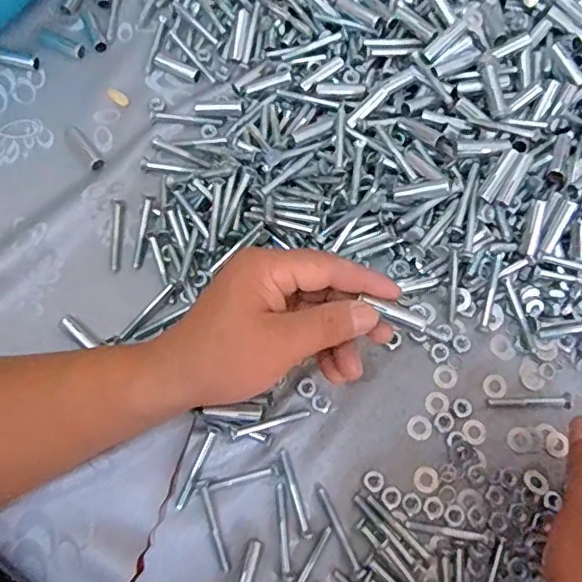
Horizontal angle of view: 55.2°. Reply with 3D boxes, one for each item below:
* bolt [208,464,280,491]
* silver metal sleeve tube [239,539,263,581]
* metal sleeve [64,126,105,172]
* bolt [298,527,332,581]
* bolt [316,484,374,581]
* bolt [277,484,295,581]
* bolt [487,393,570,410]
[{"bbox_3d":[-0.030,0.121,0.360,0.045,0.004,0.007,-11,72,-4],"label":"bolt"},{"bbox_3d":[-0.027,0.174,0.341,0.008,0.007,0.040,18,72,5],"label":"silver metal sleeve tube"},{"bbox_3d":[-0.162,-0.112,0.433,0.013,0.008,0.050,-37,75,-12],"label":"metal sleeve"},{"bbox_3d":[0.010,0.171,0.342,0.007,0.004,0.055,28,73,8],"label":"bolt"},{"bbox_3d":[0.034,0.151,0.350,0.009,0.005,0.062,-25,73,-9],"label":"bolt"},{"bbox_3d":[-0.005,0.151,0.350,0.007,0.004,0.056,-7,72,-3],"label":"bolt"},{"bbox_3d":[0.163,0.077,0.380,0.055,0.005,0.010,-3,71,-2],"label":"bolt"}]

